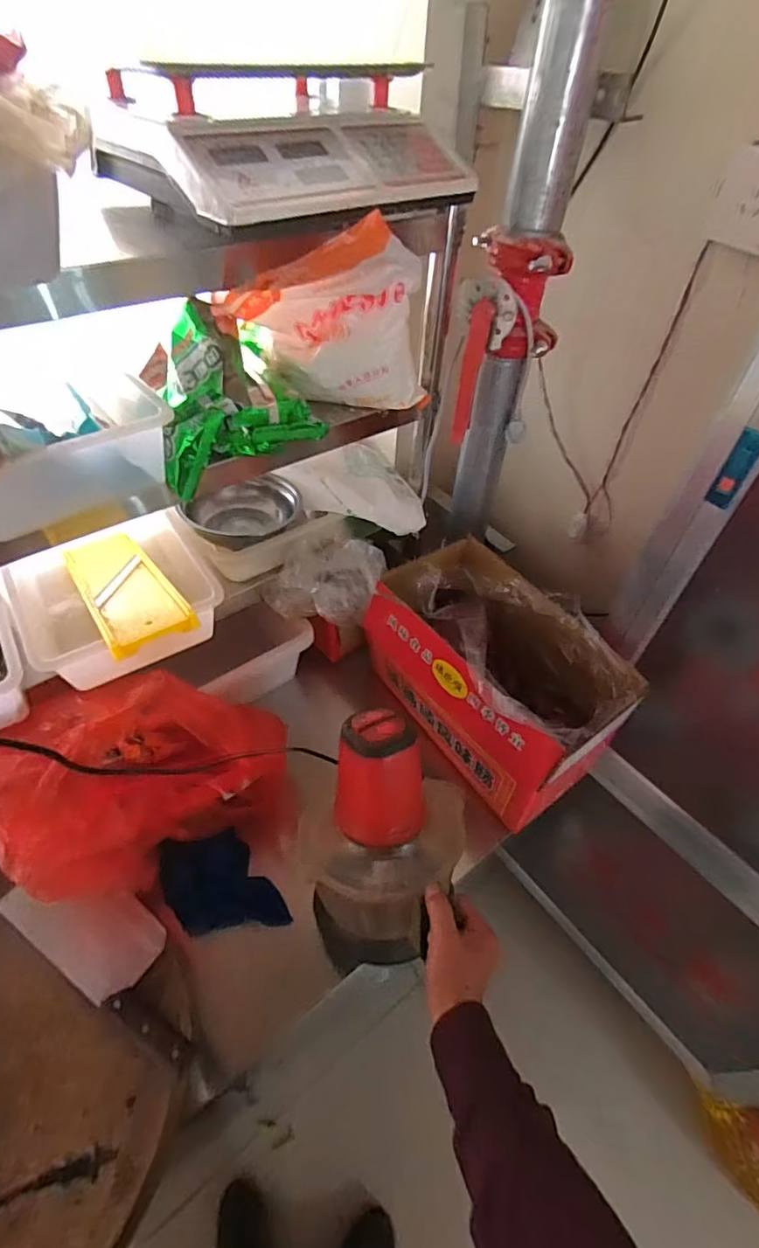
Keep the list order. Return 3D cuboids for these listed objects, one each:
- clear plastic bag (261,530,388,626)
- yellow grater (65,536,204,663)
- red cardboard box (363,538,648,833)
[{"bbox_3d":[-0.088,-0.080,0.906,0.197,0.133,0.127,-6,49,-9],"label":"clear plastic bag"},{"bbox_3d":[-0.347,-0.055,0.730,0.098,0.023,0.305,-27,41,-25],"label":"yellow grater"},{"bbox_3d":[0.173,0.079,0.866,0.203,0.240,0.379,-30,56,-26],"label":"red cardboard box"}]

